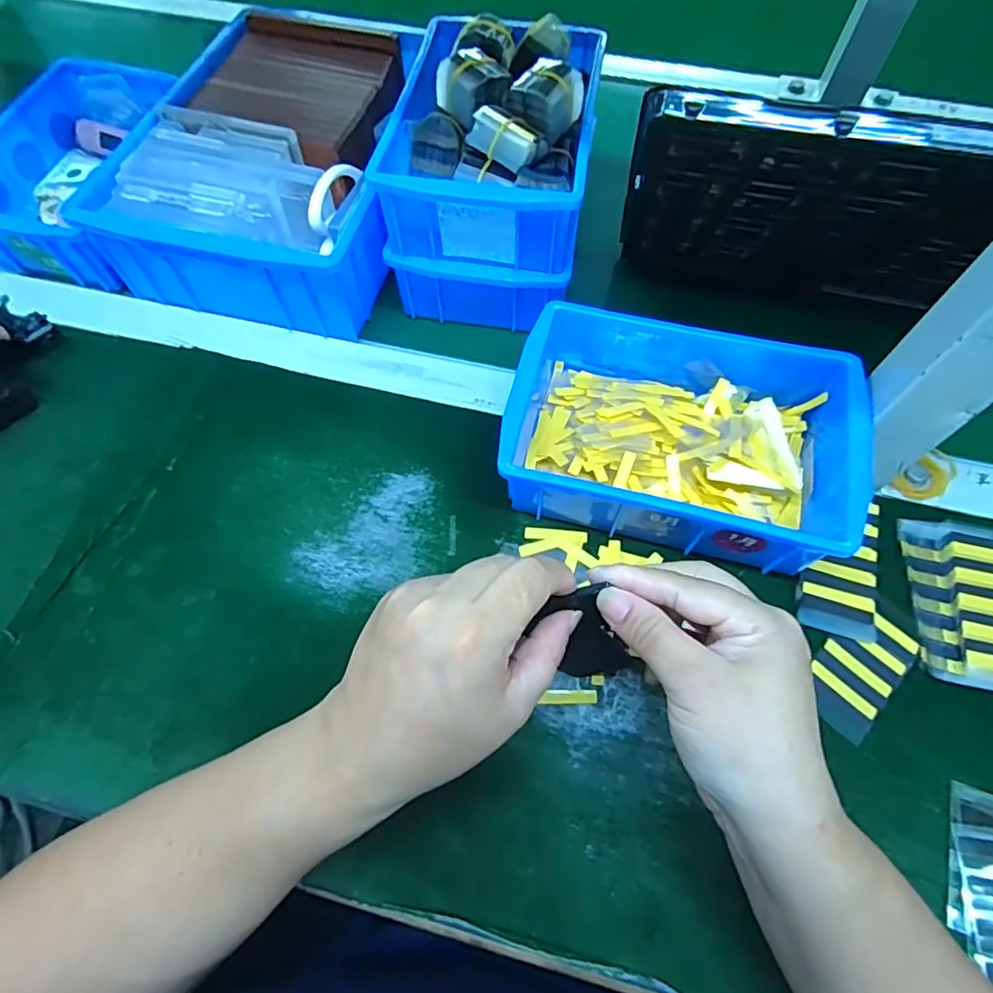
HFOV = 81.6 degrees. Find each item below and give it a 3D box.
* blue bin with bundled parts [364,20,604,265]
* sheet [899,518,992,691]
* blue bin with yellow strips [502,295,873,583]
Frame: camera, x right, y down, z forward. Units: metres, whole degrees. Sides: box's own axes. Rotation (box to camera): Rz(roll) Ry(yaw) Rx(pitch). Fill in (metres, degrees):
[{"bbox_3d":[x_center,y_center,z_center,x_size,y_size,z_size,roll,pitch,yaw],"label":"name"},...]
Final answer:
[{"bbox_3d":[0.000,-0.258,0.404,0.136,0.067,0.191,8,64,3],"label":"blue bin with bundled parts"},{"bbox_3d":[0.275,0.061,0.340,0.051,0.018,0.097,10,64,4],"label":"sheet"},{"bbox_3d":[0.113,-0.042,0.367,0.204,0.068,0.154,18,64,9],"label":"blue bin with yellow strips"}]

